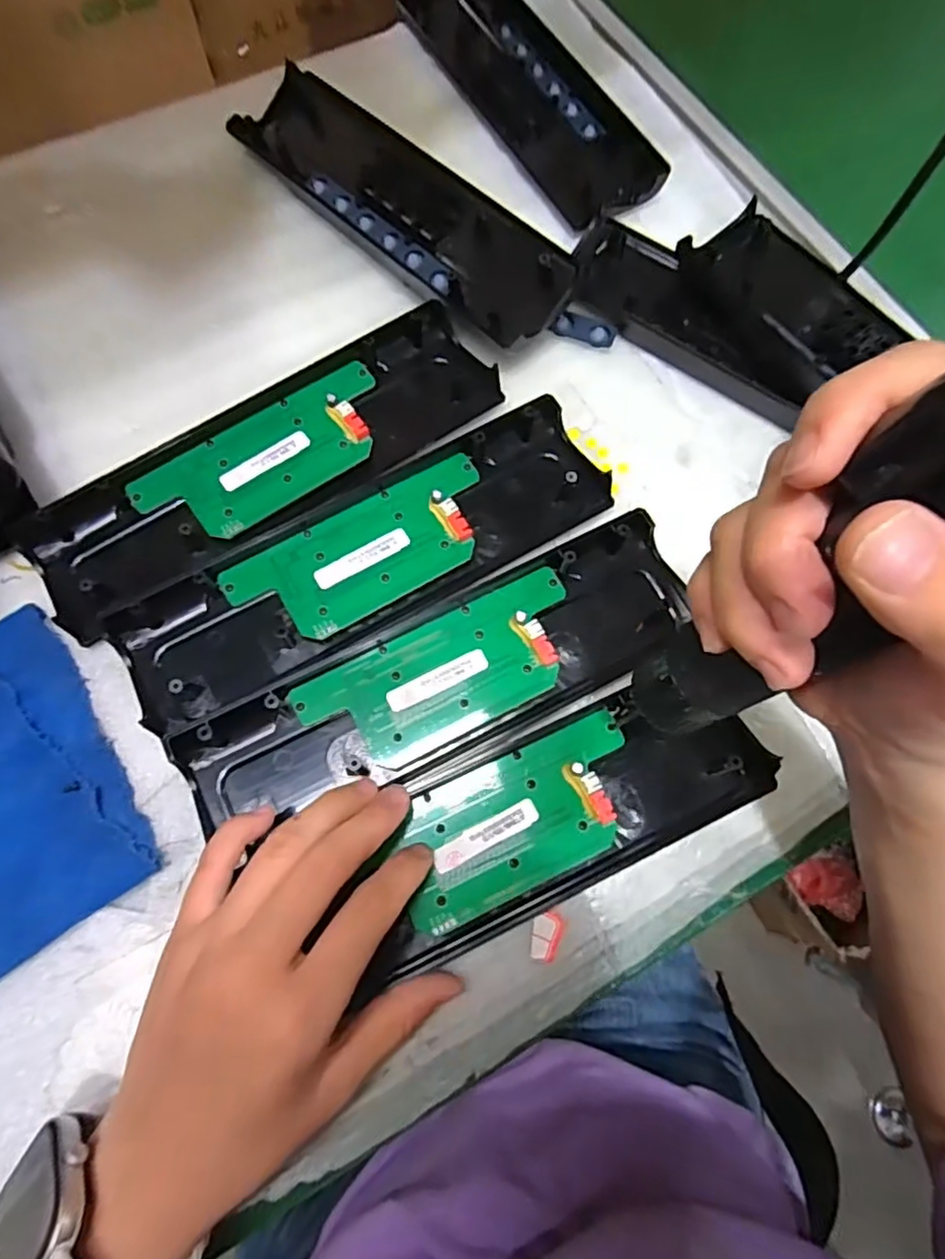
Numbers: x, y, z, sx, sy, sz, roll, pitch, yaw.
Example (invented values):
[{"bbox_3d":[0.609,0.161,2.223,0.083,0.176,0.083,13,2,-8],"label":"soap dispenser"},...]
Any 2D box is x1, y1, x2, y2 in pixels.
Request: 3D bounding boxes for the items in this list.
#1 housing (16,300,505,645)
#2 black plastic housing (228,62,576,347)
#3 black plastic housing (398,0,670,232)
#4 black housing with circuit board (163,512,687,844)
[{"bbox_3d":[-0.101,-0.090,0.329,0.246,0.018,0.072,-36,76,-12],"label":"housing"},{"bbox_3d":[-0.041,-0.254,0.383,0.237,0.026,0.066,44,76,12],"label":"black plastic housing"},{"bbox_3d":[0.036,-0.363,0.424,0.065,0.021,0.245,-27,74,-10],"label":"black plastic housing"},{"bbox_3d":[-0.009,0.022,0.301,0.243,0.017,0.070,-24,74,-10],"label":"black housing with circuit board"}]

